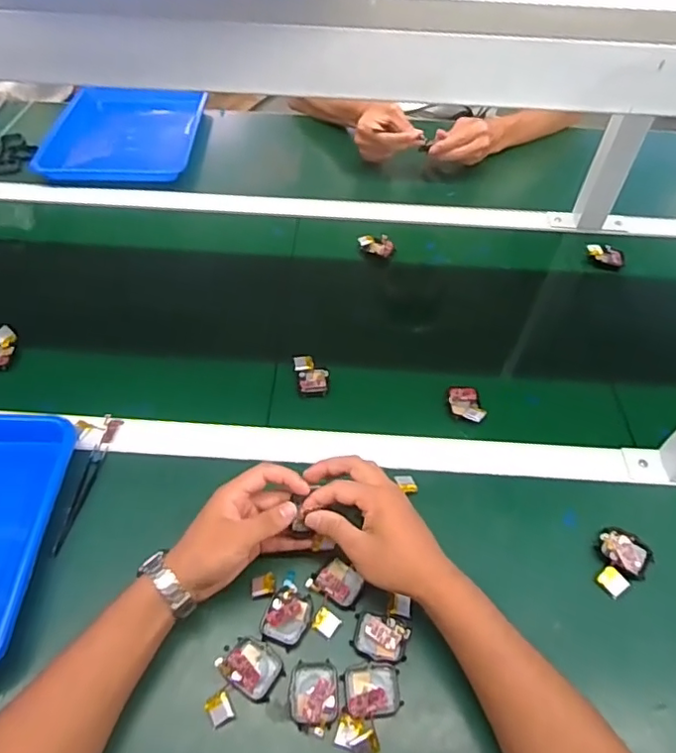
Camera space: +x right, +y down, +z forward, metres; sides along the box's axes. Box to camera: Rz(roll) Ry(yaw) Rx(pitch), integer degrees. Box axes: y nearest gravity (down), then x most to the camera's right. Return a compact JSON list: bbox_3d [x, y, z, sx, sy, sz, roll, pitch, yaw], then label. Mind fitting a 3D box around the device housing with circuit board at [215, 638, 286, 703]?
[{"bbox_3d":[-0.072,0.245,0.466,0.048,0.015,0.040,31,57,21],"label":"device housing with circuit board"}]

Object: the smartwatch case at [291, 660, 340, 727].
[{"bbox_3d":[-0.019,0.261,0.456,0.038,0.011,0.047,-1,51,-2],"label":"smartwatch case"}]

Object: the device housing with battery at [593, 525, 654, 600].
[{"bbox_3d":[0.268,0.175,0.529,0.063,0.015,0.050,-33,59,-25],"label":"device housing with battery"}]

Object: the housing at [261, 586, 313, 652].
[{"bbox_3d":[-0.045,0.214,0.492,0.038,0.008,0.048,17,53,12],"label":"housing"}]

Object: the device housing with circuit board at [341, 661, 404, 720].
[{"bbox_3d":[0.029,0.261,0.459,0.048,0.010,0.040,-2,51,-3],"label":"device housing with circuit board"}]

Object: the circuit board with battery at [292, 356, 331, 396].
[{"bbox_3d":[-0.030,-0.002,0.656,0.039,0.012,0.056,-8,52,-8],"label":"circuit board with battery"}]

